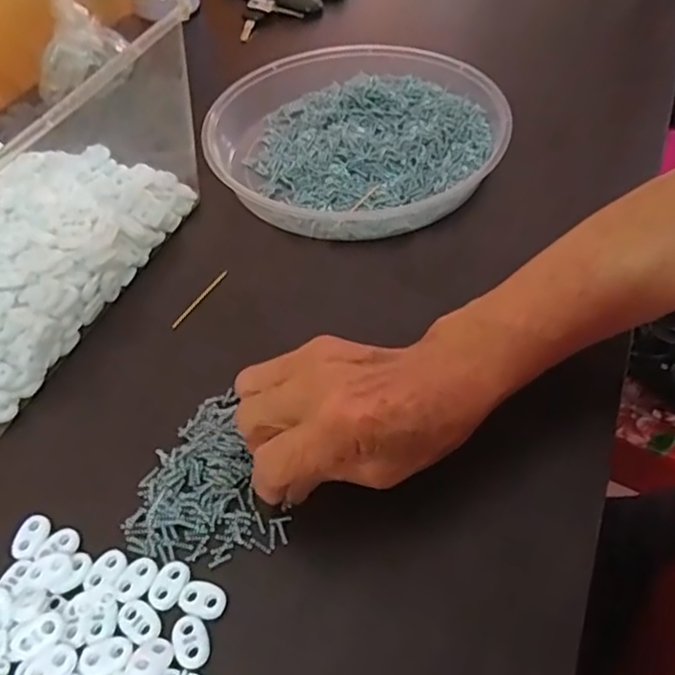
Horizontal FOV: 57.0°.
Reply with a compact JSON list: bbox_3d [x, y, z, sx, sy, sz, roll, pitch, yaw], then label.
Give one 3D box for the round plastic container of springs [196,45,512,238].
[{"bbox_3d":[0.016,-0.159,0.494,0.222,0.042,0.225,-2,50,2],"label":"round plastic container of springs"}]

